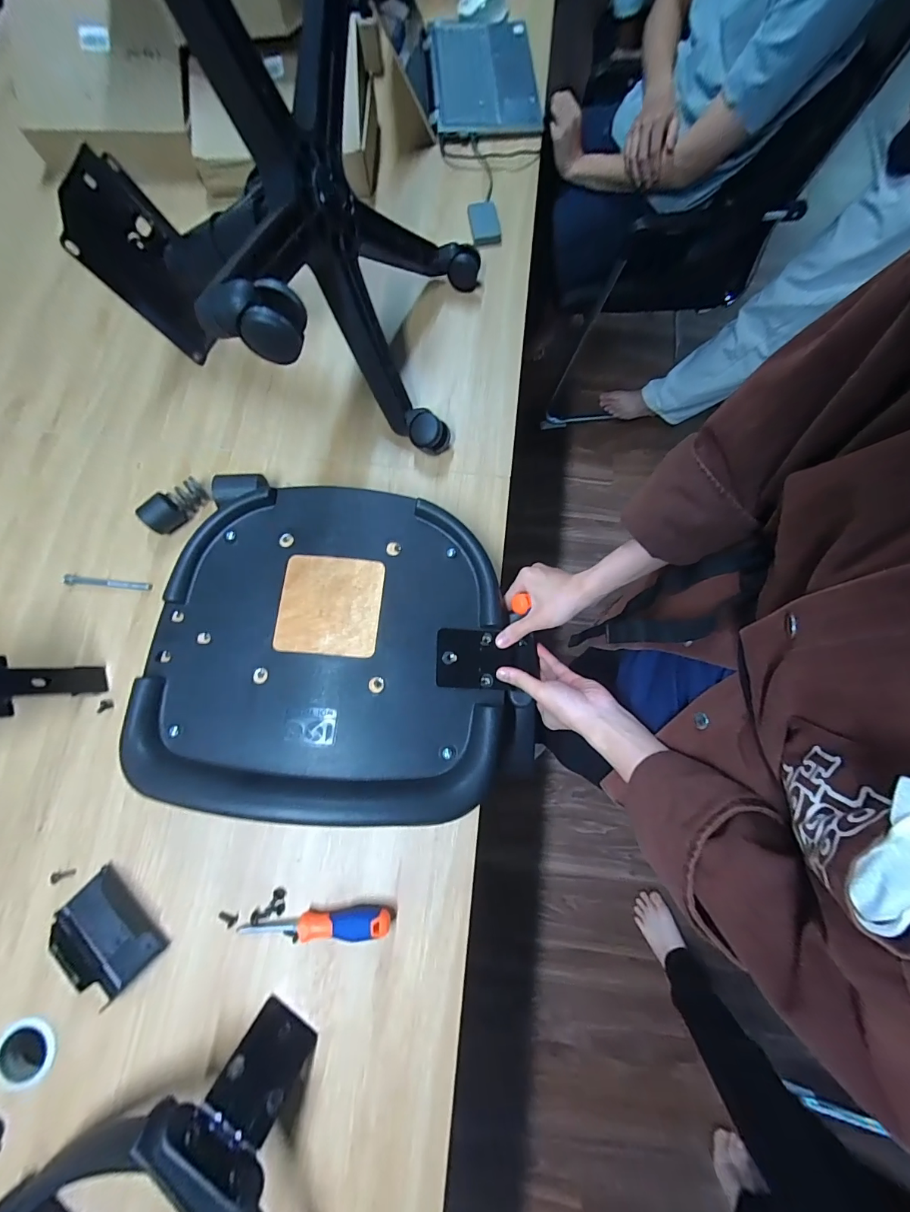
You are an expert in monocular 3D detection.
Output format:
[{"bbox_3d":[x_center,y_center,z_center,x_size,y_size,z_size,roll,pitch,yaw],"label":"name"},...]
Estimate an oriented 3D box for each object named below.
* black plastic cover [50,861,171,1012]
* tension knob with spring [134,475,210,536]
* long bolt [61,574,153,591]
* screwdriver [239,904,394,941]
[{"bbox_3d":[-0.421,0.394,0.505,0.081,0.032,0.126,-44,80,-8],"label":"black plastic cover"},{"bbox_3d":[-0.409,-0.148,0.616,0.041,0.045,0.092,40,81,9],"label":"tension knob with spring"},{"bbox_3d":[-0.504,-0.034,0.614,0.127,0.013,0.014,5,77,2],"label":"long bolt"},{"bbox_3d":[-0.168,0.379,0.505,0.179,0.028,0.027,-3,77,0],"label":"screwdriver"}]

